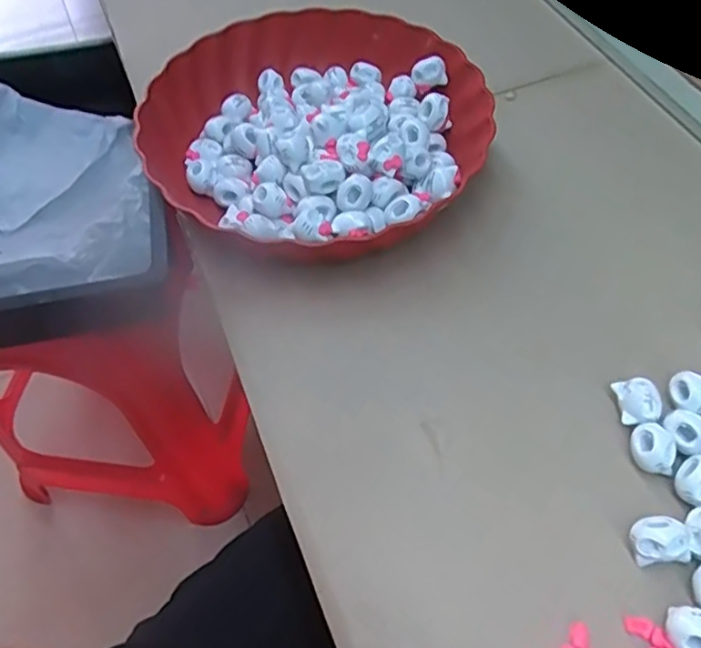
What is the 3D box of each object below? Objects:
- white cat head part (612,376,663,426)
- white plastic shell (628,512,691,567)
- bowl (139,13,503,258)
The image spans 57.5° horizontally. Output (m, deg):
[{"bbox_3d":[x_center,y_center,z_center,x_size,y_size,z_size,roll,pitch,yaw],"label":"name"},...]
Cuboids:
[{"bbox_3d":[0.159,0.044,0.355,0.020,0.019,0.025,-4,56,-1],"label":"white cat head part"},{"bbox_3d":[0.150,0.106,0.313,0.024,0.018,0.021,2,56,3],"label":"white plastic shell"},{"bbox_3d":[-0.025,-0.143,0.467,0.237,0.055,0.240,-1,56,1],"label":"bowl"}]

